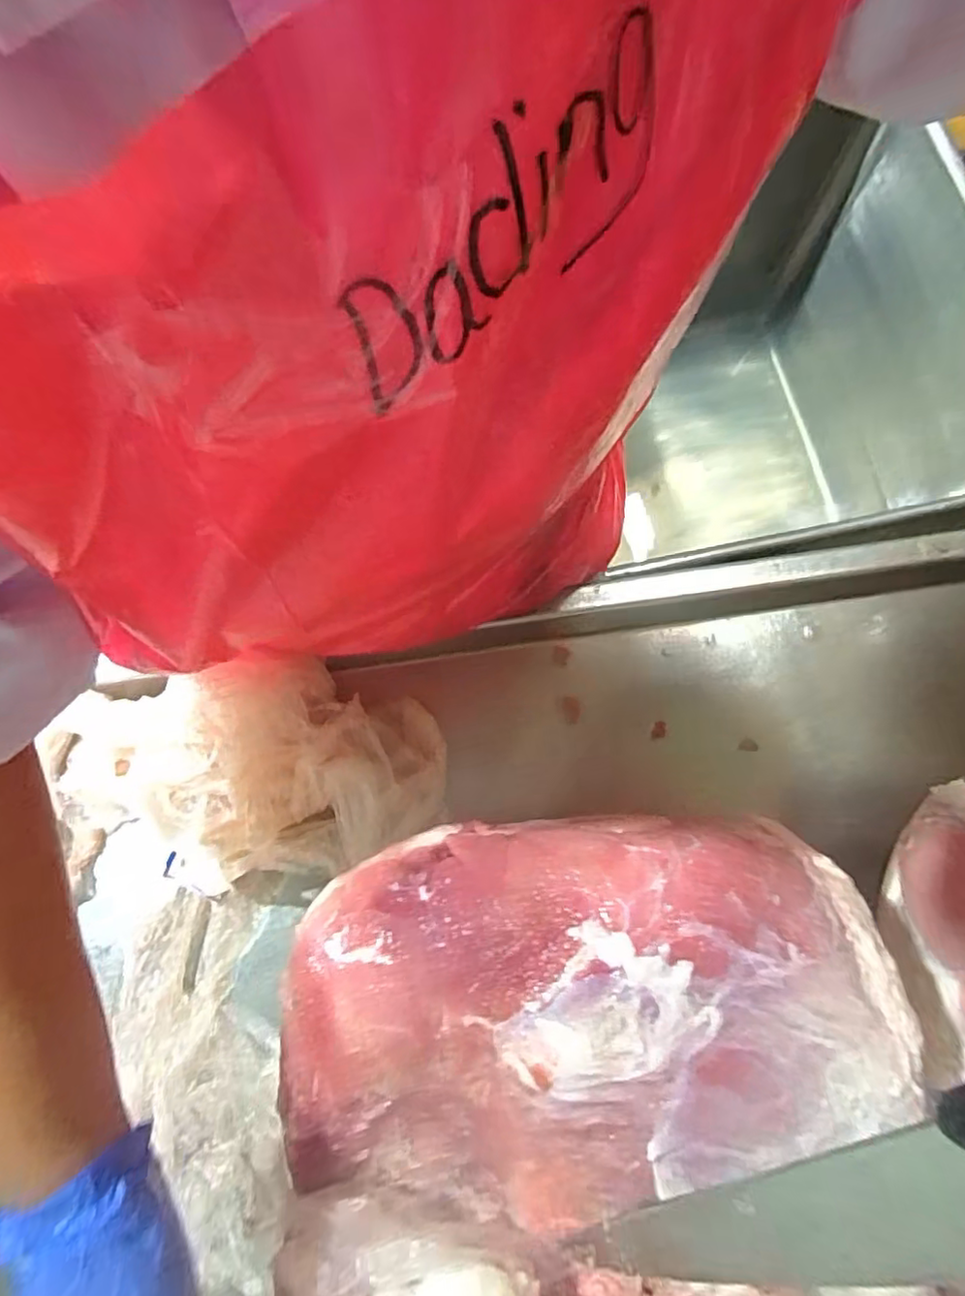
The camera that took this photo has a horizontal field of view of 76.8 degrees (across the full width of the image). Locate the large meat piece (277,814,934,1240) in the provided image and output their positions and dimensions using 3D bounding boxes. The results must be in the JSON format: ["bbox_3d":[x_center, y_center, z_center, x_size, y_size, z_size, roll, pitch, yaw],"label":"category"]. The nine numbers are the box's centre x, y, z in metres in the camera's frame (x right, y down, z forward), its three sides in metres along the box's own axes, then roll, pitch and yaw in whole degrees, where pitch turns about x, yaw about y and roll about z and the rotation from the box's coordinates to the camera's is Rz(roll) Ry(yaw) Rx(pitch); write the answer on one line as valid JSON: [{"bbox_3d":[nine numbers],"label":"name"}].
[{"bbox_3d":[0.044,0.171,0.292,0.274,0.071,0.164,-5,75,-3],"label":"large meat piece"}]

